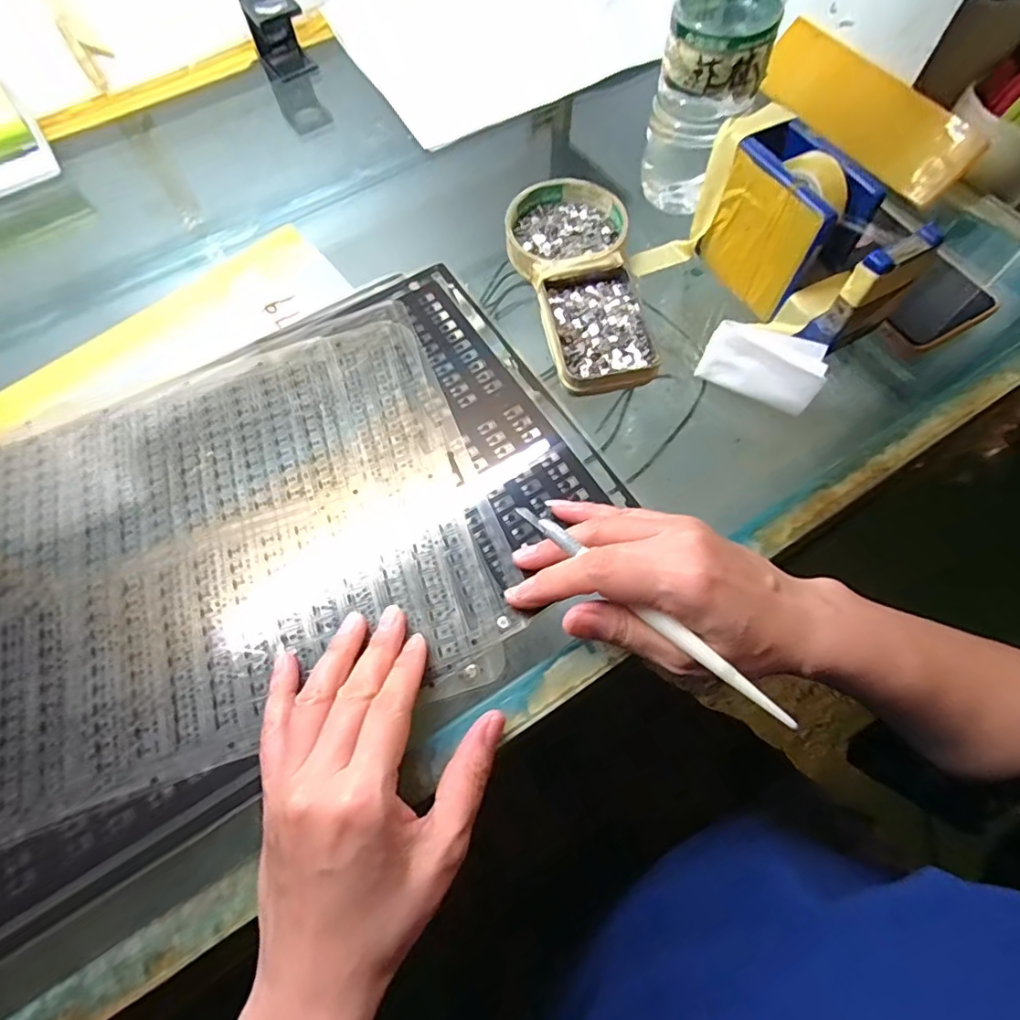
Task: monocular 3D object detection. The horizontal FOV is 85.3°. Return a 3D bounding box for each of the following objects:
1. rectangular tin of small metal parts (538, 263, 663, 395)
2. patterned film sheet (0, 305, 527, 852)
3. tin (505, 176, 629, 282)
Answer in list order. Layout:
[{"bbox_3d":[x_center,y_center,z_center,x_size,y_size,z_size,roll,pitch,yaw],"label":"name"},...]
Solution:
[{"bbox_3d":[0.057,-0.117,0.357,0.065,0.012,0.094,-9,67,-2],"label":"rectangular tin of small metal parts"},{"bbox_3d":[-0.250,0.043,0.306,0.471,0.005,0.245,-20,67,-6],"label":"patterned film sheet"},{"bbox_3d":[0.038,-0.197,0.386,0.081,0.014,0.082,-1,67,2],"label":"tin"}]

